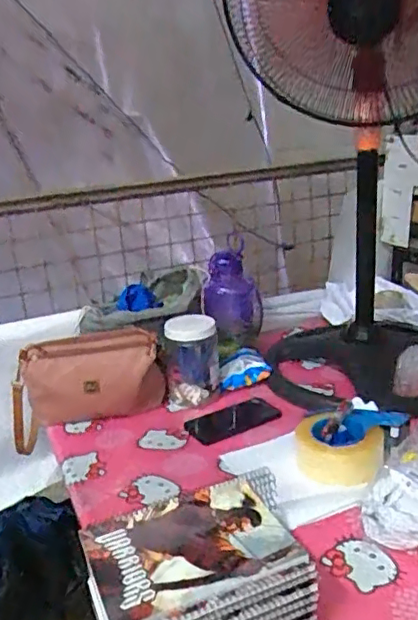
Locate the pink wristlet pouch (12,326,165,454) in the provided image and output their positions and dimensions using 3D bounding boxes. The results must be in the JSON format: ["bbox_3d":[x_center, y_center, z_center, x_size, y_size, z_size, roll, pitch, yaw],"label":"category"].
[{"bbox_3d":[-0.221,0.137,1.028,0.272,0.157,0.089,-8,18,-11],"label":"pink wristlet pouch"}]

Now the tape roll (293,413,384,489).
[{"bbox_3d":[0.195,0.212,0.866,0.125,0.059,0.125,-4,18,1],"label":"tape roll"}]

